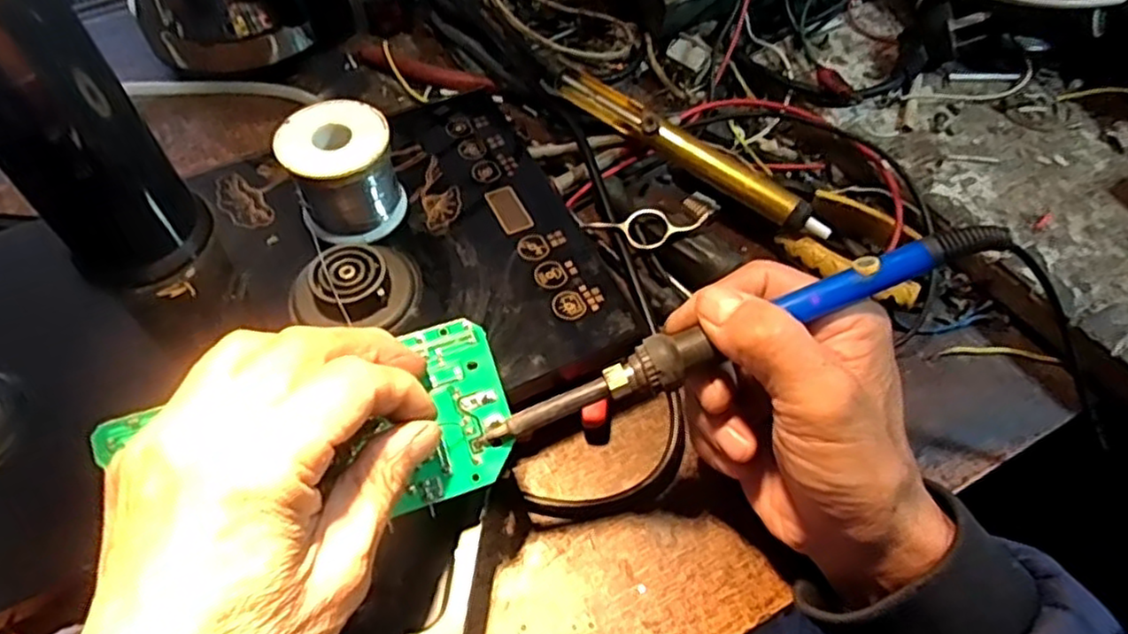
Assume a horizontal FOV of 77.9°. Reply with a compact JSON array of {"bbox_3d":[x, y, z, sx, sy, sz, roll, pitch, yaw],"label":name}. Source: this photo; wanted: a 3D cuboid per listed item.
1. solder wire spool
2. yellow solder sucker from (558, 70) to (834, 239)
[{"bbox_3d":[-0.108,-0.070,0.347,0.051,0.051,0.047,-1,57,2],"label":"solder wire spool"},{"bbox_3d":[0.072,-0.097,0.410,0.179,0.026,0.019,35,65,22],"label":"yellow solder sucker"}]

